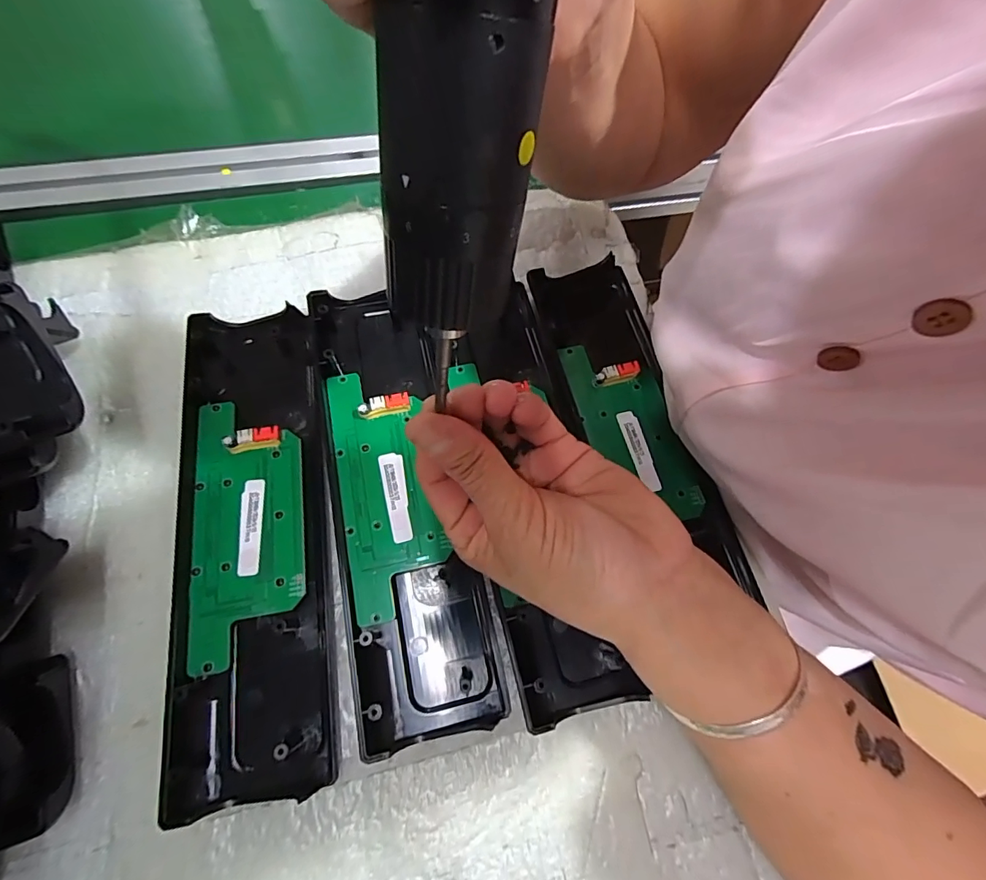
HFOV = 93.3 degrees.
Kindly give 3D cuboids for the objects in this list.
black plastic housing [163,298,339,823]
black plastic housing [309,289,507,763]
[{"bbox_3d":[-0.128,0.042,0.240,0.066,0.021,0.246,-9,70,-6],"label":"black plastic housing"},{"bbox_3d":[-0.051,0.023,0.253,0.065,0.019,0.244,-11,71,-7],"label":"black plastic housing"}]

